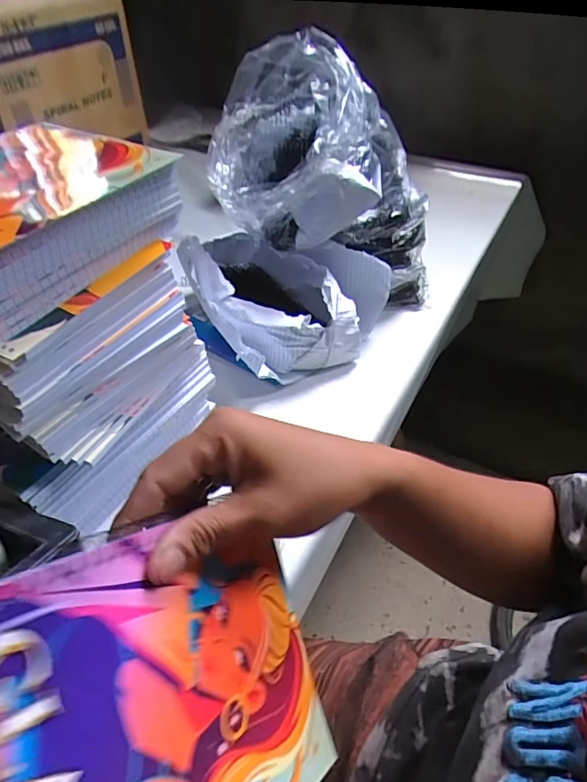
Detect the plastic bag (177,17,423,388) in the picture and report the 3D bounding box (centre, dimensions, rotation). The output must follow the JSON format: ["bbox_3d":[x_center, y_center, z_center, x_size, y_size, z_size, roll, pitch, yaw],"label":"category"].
[{"bbox_3d":[0.021,-0.212,0.576,0.299,0.262,0.254,-23,48,-22],"label":"plastic bag"}]

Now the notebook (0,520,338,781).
[{"bbox_3d":[-0.047,0.127,0.186,0.010,0.144,0.193,-17,-7,30],"label":"notebook"}]

